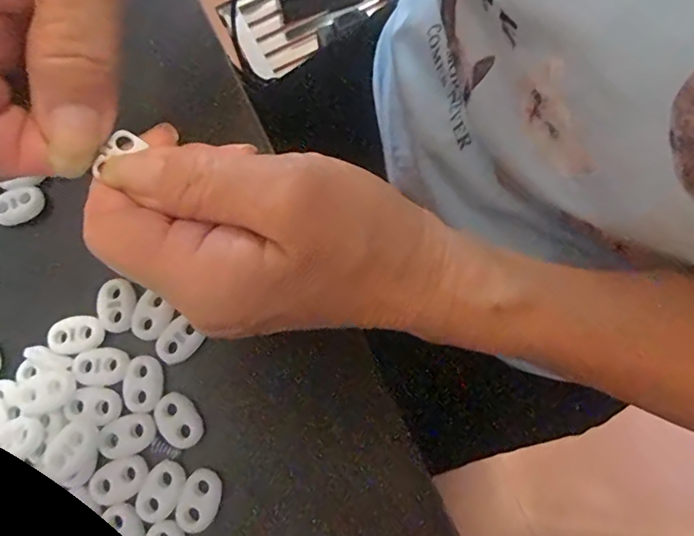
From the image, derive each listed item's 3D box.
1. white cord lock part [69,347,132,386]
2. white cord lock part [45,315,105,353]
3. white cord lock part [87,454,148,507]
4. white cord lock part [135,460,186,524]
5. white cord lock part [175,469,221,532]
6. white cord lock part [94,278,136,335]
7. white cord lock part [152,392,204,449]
[{"bbox_3d":[-0.101,0.039,0.207,0.023,0.004,0.015,-7,76,-1],"label":"white cord lock part"},{"bbox_3d":[-0.114,0.028,0.213,0.023,0.004,0.014,-15,76,-3],"label":"white cord lock part"},{"bbox_3d":[-0.089,0.082,0.197,0.023,0.004,0.015,-22,77,-4],"label":"white cord lock part"},{"bbox_3d":[-0.072,0.086,0.196,0.015,0.004,0.022,28,78,8],"label":"white cord lock part"},{"bbox_3d":[-0.057,0.089,0.194,0.014,0.004,0.022,15,77,5],"label":"white cord lock part"},{"bbox_3d":[-0.098,0.015,0.213,0.016,0.004,0.022,-1,76,1],"label":"white cord lock part"},{"bbox_3d":[-0.068,0.061,0.205,0.015,0.004,0.022,-38,78,-8],"label":"white cord lock part"}]

